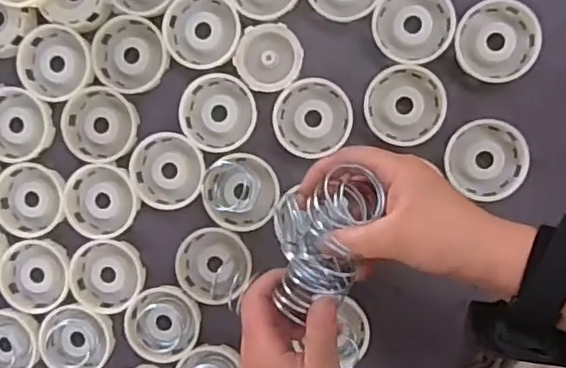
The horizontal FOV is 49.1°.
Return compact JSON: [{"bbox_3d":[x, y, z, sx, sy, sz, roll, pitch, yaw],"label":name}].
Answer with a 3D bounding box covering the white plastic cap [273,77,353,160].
[{"bbox_3d":[0.024,-0.052,0.499,0.061,0.015,0.061,0,92,5],"label":"white plastic cap"}]

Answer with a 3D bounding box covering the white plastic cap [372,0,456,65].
[{"bbox_3d":[0.102,-0.126,0.483,0.060,0.012,0.062,19,95,9],"label":"white plastic cap"}]

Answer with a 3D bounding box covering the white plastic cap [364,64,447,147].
[{"bbox_3d":[0.097,-0.062,0.492,0.061,0.015,0.061,0,92,5],"label":"white plastic cap"}]

